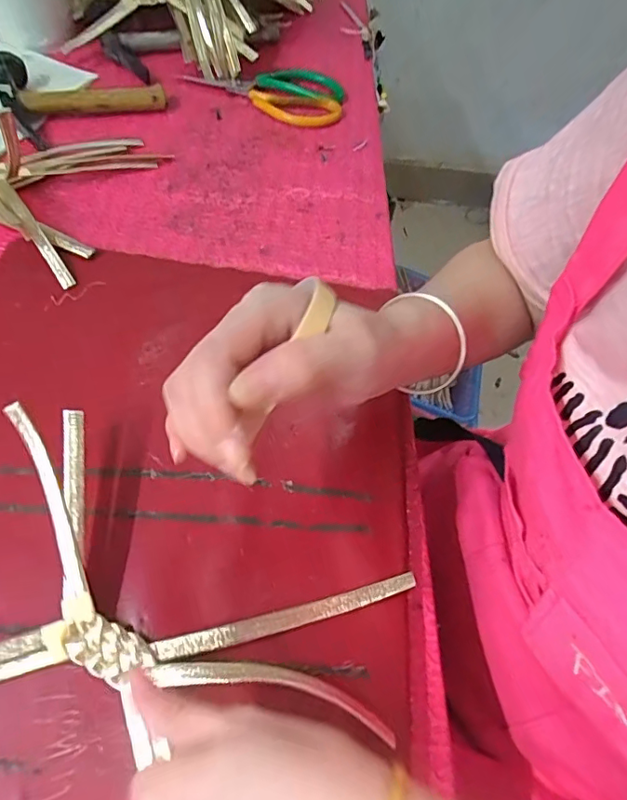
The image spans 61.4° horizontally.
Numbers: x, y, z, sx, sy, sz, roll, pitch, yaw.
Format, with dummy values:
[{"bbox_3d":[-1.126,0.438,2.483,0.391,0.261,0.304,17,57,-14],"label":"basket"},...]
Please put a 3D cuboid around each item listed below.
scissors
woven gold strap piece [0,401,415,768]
[{"bbox_3d":[-0.053,-0.346,0.586,0.173,0.020,0.088,17,55,4],"label":"scissors"},{"bbox_3d":[-0.080,0.115,0.240,0.221,0.063,0.183,24,60,11],"label":"woven gold strap piece"}]

